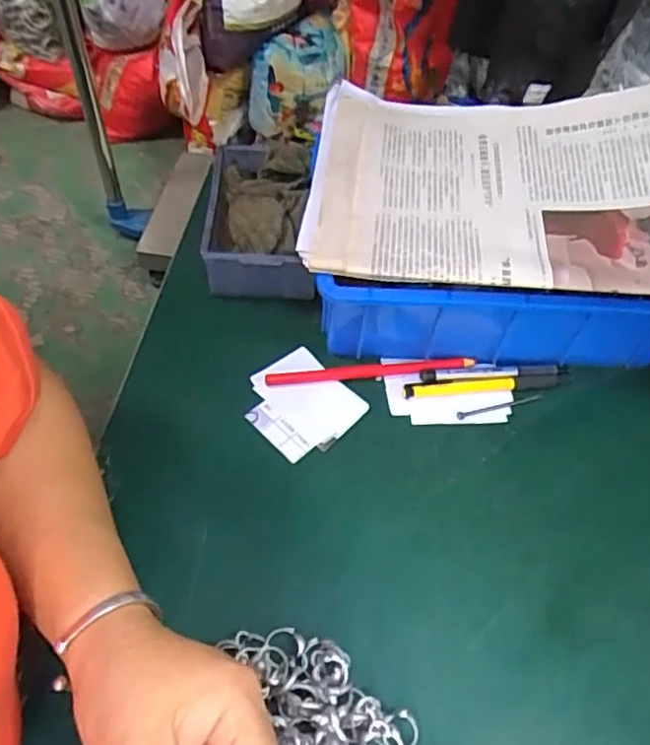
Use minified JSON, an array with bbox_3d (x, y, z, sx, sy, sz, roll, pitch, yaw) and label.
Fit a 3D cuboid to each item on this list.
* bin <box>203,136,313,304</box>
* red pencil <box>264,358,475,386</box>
[{"bbox_3d":[-0.057,-0.137,0.532,0.088,0.060,0.157,0,55,-4],"label":"bin"},{"bbox_3d":[0.036,-0.003,0.478,0.163,0.006,0.012,-4,54,-8],"label":"red pencil"}]

